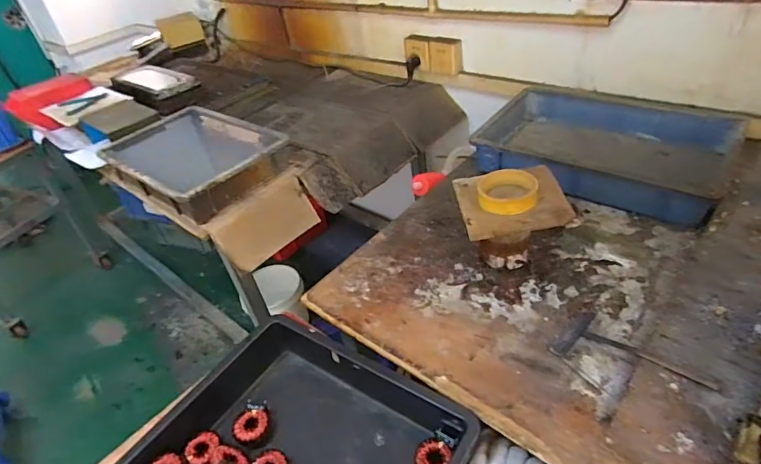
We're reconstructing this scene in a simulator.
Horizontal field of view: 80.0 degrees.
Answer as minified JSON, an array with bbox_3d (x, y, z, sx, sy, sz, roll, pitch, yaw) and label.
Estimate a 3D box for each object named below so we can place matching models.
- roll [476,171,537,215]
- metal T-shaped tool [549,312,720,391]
[{"bbox_3d":[0.193,-0.059,0.696,0.091,0.032,0.083,4,40,17],"label":"roll"},{"bbox_3d":[0.317,0.159,0.573,0.093,0.017,0.173,-33,28,-27],"label":"metal T-shaped tool"}]

